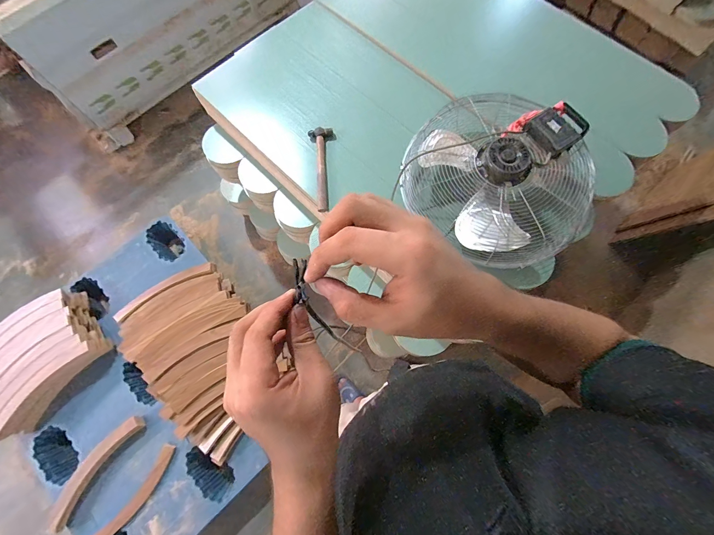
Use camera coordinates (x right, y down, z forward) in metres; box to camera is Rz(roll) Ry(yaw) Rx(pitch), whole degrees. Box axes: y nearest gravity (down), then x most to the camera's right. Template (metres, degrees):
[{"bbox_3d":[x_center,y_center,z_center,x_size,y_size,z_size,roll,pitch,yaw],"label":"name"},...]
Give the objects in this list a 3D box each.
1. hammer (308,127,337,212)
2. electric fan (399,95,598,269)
[{"bbox_3d":[-0.094,-0.297,0.944,0.079,0.034,0.280,-7,73,-1],"label":"hammer"},{"bbox_3d":[0.374,-0.236,0.847,0.488,0.188,0.435,43,78,12],"label":"electric fan"}]

